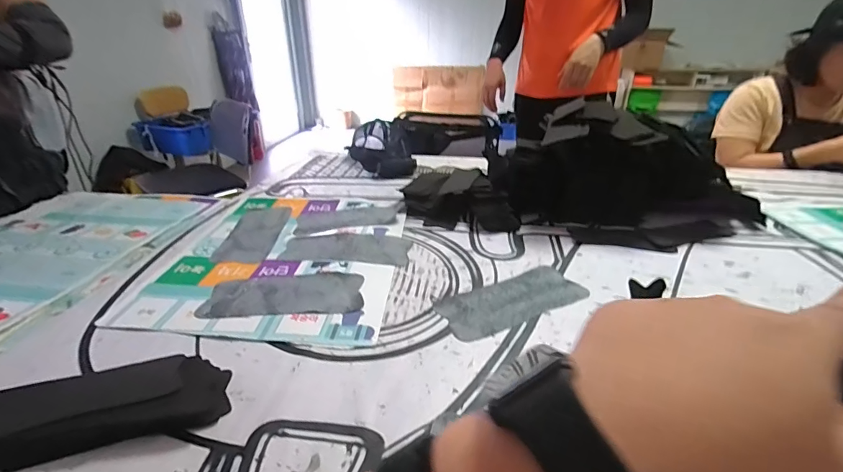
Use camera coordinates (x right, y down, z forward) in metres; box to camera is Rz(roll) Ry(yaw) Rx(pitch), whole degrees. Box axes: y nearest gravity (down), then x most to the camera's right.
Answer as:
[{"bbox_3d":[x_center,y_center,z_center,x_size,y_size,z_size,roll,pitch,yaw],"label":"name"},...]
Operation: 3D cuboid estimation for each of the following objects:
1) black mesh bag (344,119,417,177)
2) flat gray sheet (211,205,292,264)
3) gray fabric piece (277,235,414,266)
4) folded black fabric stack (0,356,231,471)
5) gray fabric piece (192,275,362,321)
[{"bbox_3d":[-0.112,-0.253,1.186,0.118,0.108,0.233,-15,31,-27],"label":"black mesh bag"},{"bbox_3d":[-0.324,-0.009,0.820,0.099,0.006,0.235,-1,28,-2],"label":"flat gray sheet"},{"bbox_3d":[-0.133,0.023,0.752,0.222,0.010,0.098,2,28,0],"label":"gray fabric piece"},{"bbox_3d":[-0.352,0.178,0.427,0.283,0.030,0.086,-8,29,-14],"label":"folded black fabric stack"},{"bbox_3d":[-0.203,0.087,0.630,0.226,0.005,0.095,-3,30,-5],"label":"gray fabric piece"}]

